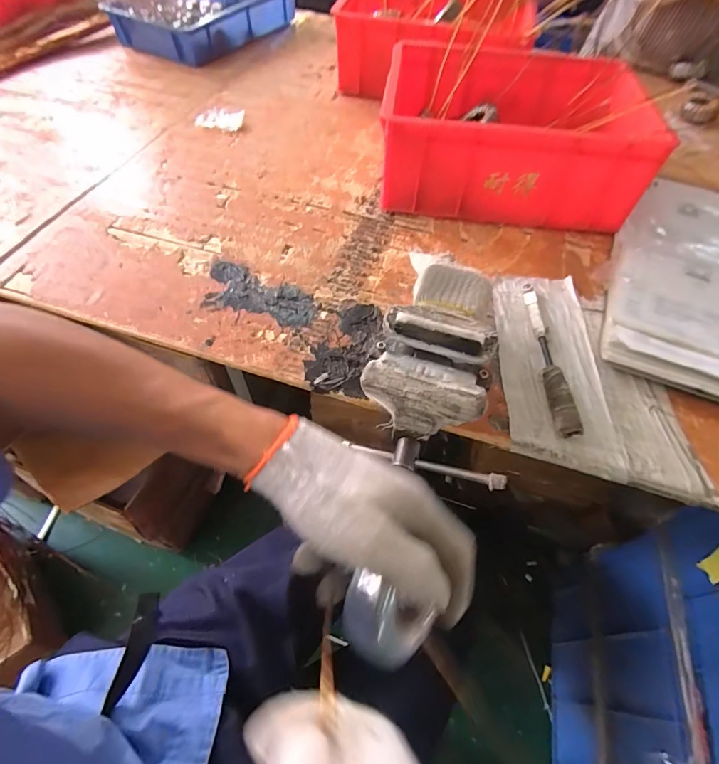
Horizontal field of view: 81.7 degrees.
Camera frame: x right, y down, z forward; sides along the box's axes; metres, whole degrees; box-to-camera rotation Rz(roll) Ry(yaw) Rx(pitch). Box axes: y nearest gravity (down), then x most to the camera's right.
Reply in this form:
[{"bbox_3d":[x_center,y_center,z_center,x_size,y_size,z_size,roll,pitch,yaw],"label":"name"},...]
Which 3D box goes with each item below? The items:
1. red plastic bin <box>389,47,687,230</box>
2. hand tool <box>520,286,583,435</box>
[{"bbox_3d":[0.246,-0.418,0.695,0.384,0.148,0.293,6,57,3],"label":"red plastic bin"},{"bbox_3d":[0.230,-0.040,0.518,0.023,0.030,0.239,2,57,0],"label":"hand tool"}]

